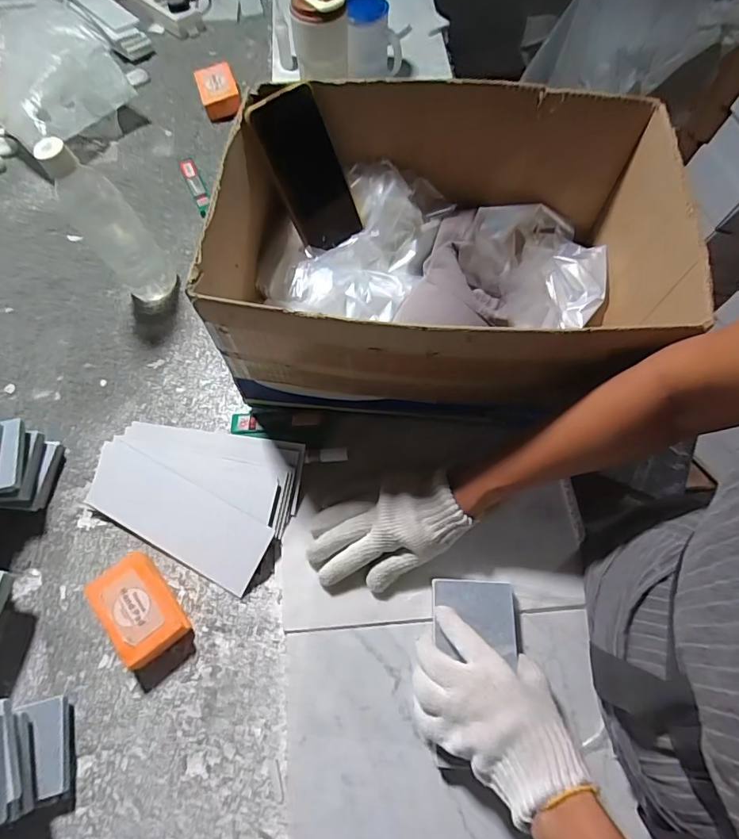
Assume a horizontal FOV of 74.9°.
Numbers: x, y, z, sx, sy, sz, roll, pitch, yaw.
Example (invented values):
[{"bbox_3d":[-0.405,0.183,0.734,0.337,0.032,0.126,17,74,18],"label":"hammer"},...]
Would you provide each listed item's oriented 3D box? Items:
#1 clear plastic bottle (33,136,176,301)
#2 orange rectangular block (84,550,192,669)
[{"bbox_3d":[-0.305,-0.226,0.572,0.072,0.211,0.059,-36,73,-13],"label":"clear plastic bottle"},{"bbox_3d":[-0.224,0.183,0.472,0.063,0.032,0.095,-38,73,-14],"label":"orange rectangular block"}]

